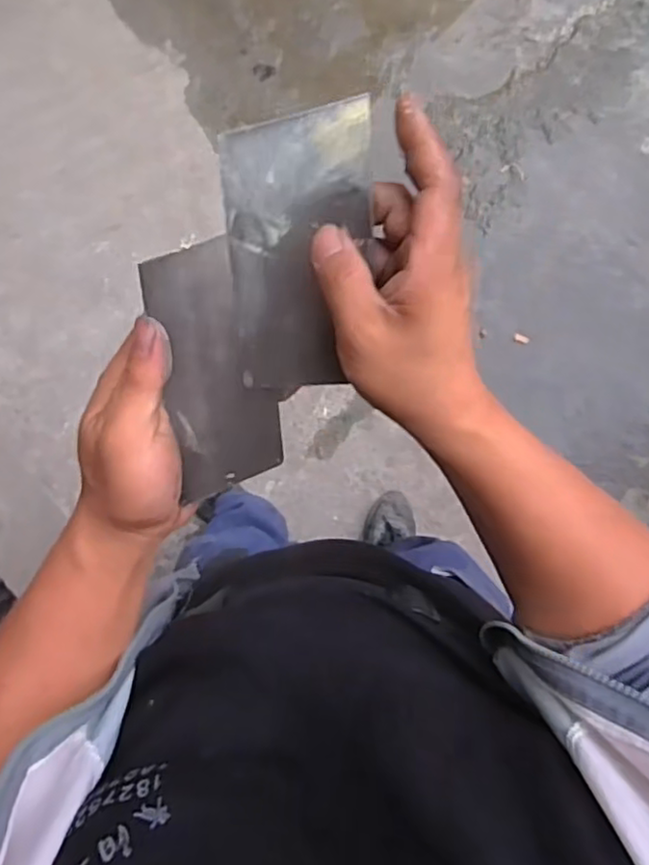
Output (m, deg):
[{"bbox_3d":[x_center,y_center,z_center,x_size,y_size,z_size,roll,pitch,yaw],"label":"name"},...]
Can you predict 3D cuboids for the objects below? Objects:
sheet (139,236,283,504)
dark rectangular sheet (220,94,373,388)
[{"bbox_3d":[-0.056,-0.031,0.353,0.064,0.004,0.129,-26,119,-36],"label":"sheet"},{"bbox_3d":[-0.012,-0.089,0.339,0.071,0.006,0.135,0,111,8],"label":"dark rectangular sheet"}]

